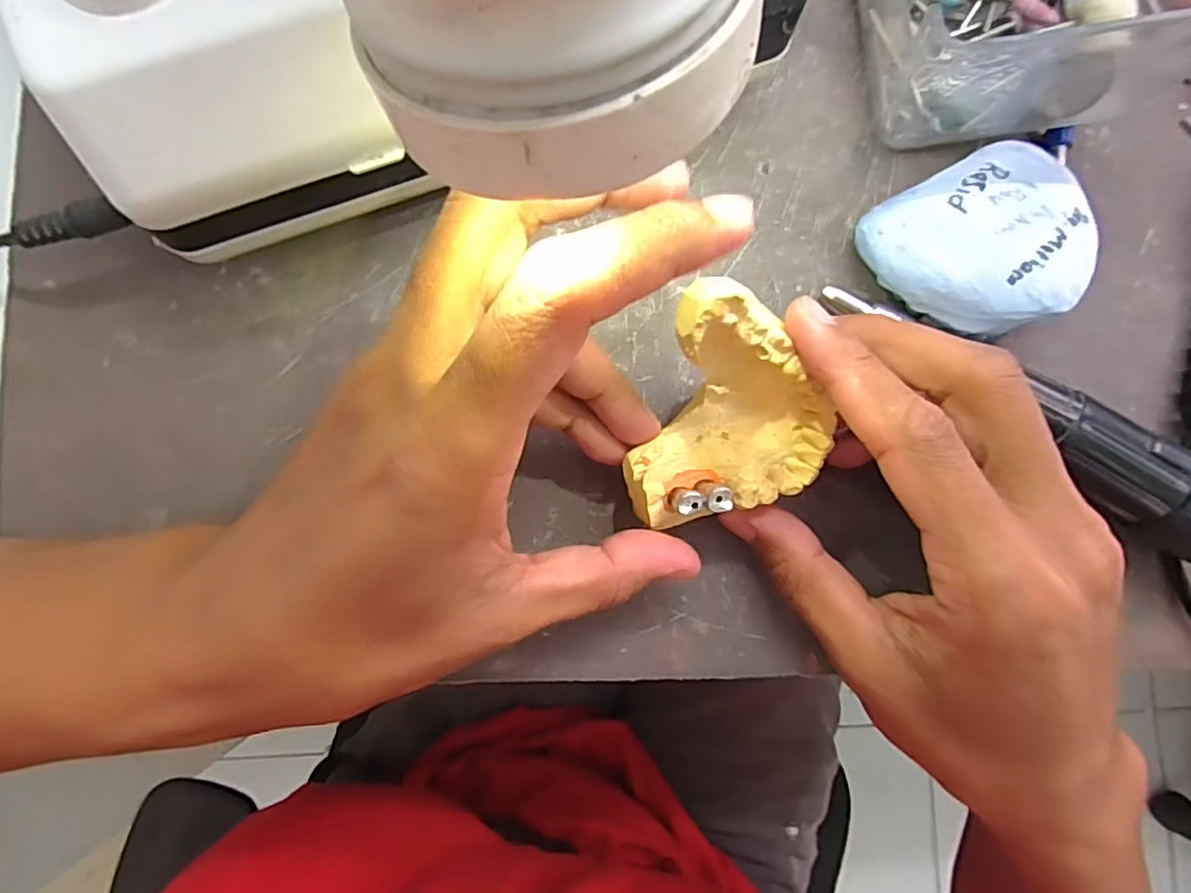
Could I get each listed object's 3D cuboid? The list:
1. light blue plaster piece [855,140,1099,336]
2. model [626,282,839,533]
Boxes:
[{"bbox_3d":[0.124,-0.064,0.199,0.063,0.030,0.055,-29,88,-5],"label":"light blue plaster piece"},{"bbox_3d":[0.039,-0.007,0.168,0.050,0.030,0.061,16,100,0],"label":"model"}]

